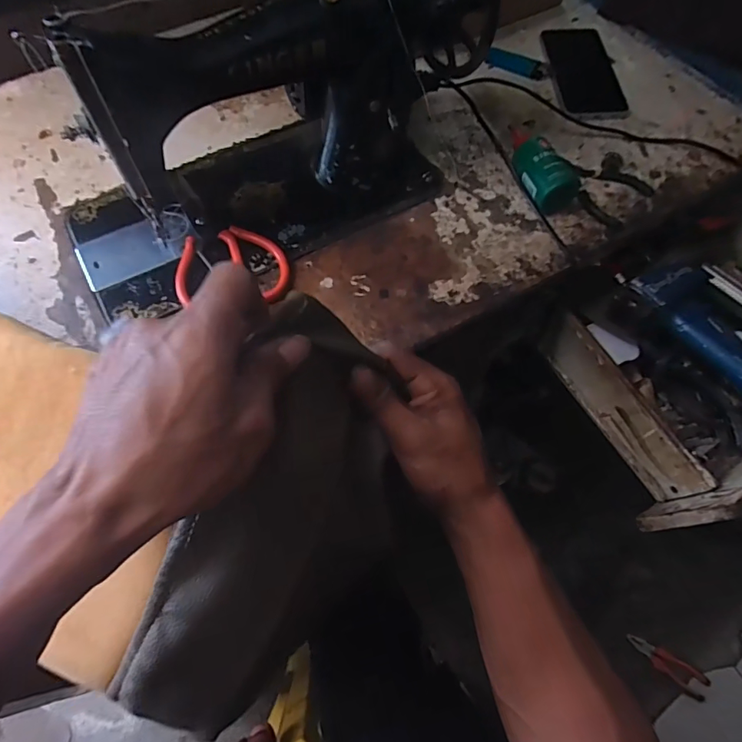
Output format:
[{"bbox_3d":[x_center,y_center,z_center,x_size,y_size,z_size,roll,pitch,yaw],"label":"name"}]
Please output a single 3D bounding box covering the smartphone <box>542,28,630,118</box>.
[{"bbox_3d":[0.267,-0.377,0.594,0.082,0.009,0.162,-1,64,0],"label":"smartphone"}]

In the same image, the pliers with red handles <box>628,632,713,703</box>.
[{"bbox_3d":[0.602,0.596,0.961,0.156,0.018,0.049,34,68,12],"label":"pliers with red handles"}]

